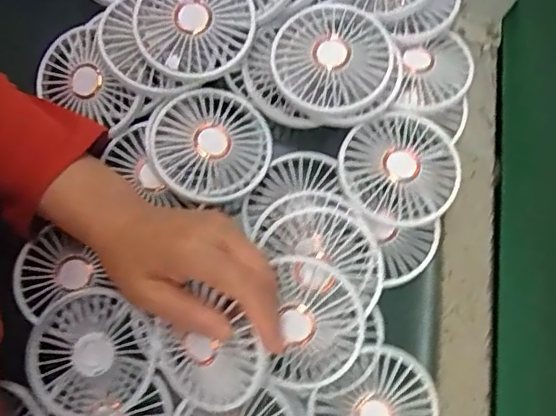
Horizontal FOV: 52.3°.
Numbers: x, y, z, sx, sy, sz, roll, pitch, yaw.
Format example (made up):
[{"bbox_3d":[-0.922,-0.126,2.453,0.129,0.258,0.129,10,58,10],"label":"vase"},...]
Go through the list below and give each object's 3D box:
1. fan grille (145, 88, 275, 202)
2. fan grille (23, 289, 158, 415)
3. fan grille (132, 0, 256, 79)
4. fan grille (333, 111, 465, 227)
[{"bbox_3d":[-0.050,-0.047,0.424,0.086,0.019,0.085,0,78,-2],"label":"fan grille"},{"bbox_3d":[-0.132,0.103,0.398,0.087,0.015,0.085,32,79,5],"label":"fan grille"},{"bbox_3d":[-0.061,-0.136,0.418,0.087,0.019,0.081,0,84,1],"label":"fan grille"},{"bbox_3d":[0.089,-0.029,0.419,0.085,0.020,0.085,0,76,-1],"label":"fan grille"}]

